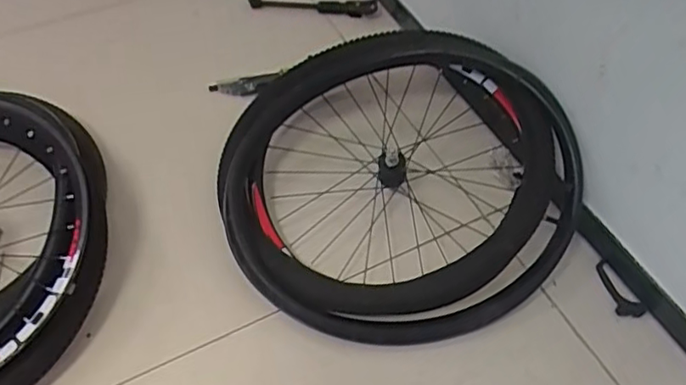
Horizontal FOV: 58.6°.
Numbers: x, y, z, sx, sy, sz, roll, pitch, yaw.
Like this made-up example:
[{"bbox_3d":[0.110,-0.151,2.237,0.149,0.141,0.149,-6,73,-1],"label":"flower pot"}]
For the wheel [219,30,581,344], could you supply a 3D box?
[{"bbox_3d":[0.081,-0.038,1.012,0.567,0.141,0.561,-7,69,6],"label":"wheel"}]

